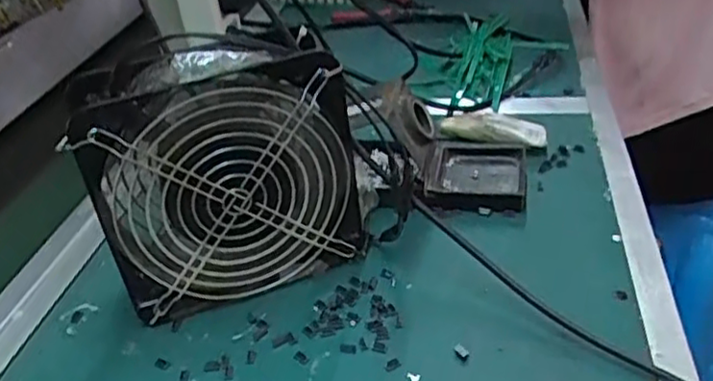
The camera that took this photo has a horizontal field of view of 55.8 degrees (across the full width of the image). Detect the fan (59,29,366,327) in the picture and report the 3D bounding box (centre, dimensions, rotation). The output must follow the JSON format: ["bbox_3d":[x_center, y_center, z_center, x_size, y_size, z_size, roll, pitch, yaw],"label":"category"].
[{"bbox_3d":[-0.078,-0.009,0.409,0.151,0.154,0.056,-16,34,-14],"label":"fan"}]

